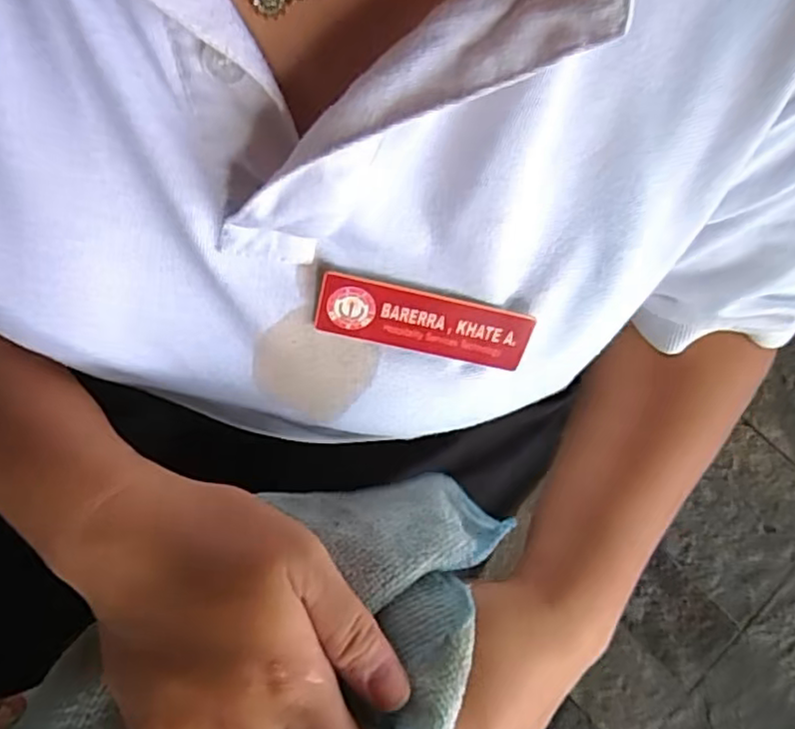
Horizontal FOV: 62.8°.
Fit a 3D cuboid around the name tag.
[{"bbox_3d":[0.008,-0.013,0.211,0.068,0.022,0.004,11,30,-7],"label":"name tag"}]

